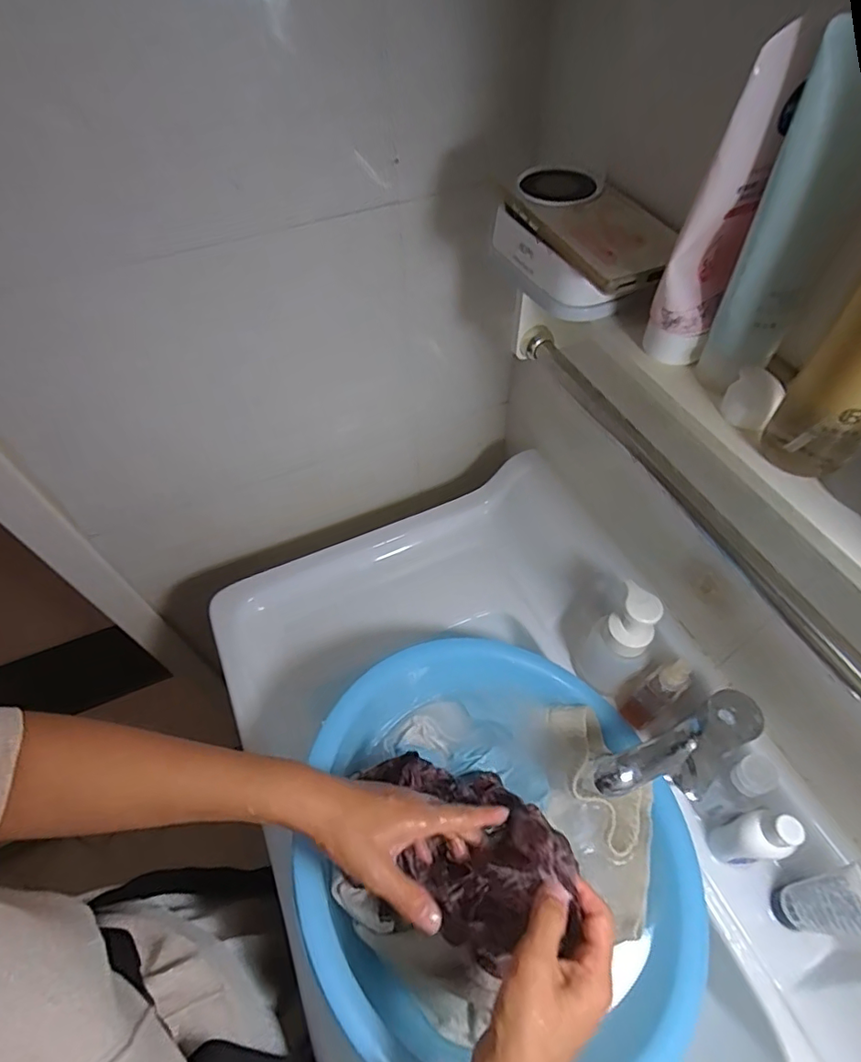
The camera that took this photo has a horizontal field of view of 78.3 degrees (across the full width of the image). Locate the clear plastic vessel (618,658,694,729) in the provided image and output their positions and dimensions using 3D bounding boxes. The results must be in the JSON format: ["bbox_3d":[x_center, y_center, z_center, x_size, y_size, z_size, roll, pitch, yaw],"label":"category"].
[{"bbox_3d":[0.229,0.161,0.529,0.038,0.109,0.030,-29,58,-18],"label":"clear plastic vessel"}]

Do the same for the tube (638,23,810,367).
[{"bbox_3d":[0.156,-0.163,0.287,0.041,0.160,0.031,3,54,4],"label":"tube"}]

